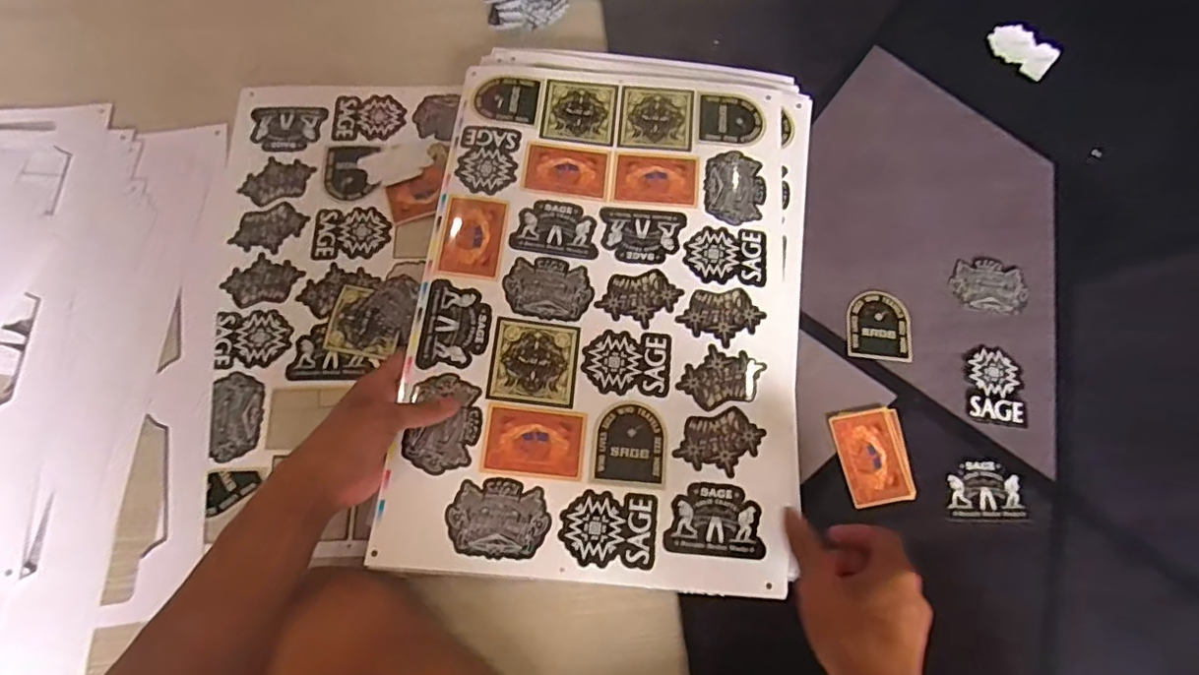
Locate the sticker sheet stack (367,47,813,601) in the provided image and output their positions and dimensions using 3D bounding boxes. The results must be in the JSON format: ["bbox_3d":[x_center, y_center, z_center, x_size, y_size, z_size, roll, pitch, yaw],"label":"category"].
[{"bbox_3d":[0.017,-0.047,0.507,0.330,0.014,0.494,8,73,-2],"label":"sticker sheet stack"}]

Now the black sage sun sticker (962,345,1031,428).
[{"bbox_3d":[0.373,0.045,0.529,0.055,0.004,0.073,6,73,1],"label":"black sage sun sticker"}]

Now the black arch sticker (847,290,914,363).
[{"bbox_3d":[0.271,-0.012,0.548,0.059,0.005,0.068,5,73,0],"label":"black arch sticker"}]

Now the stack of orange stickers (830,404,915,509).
[{"bbox_3d":[0.248,0.107,0.506,0.061,0.005,0.083,-9,74,-4],"label":"stack of orange stickers"}]

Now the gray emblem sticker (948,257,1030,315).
[{"bbox_3d":[0.387,-0.052,0.559,0.071,0.004,0.060,11,74,2],"label":"gray emblem sticker"}]

